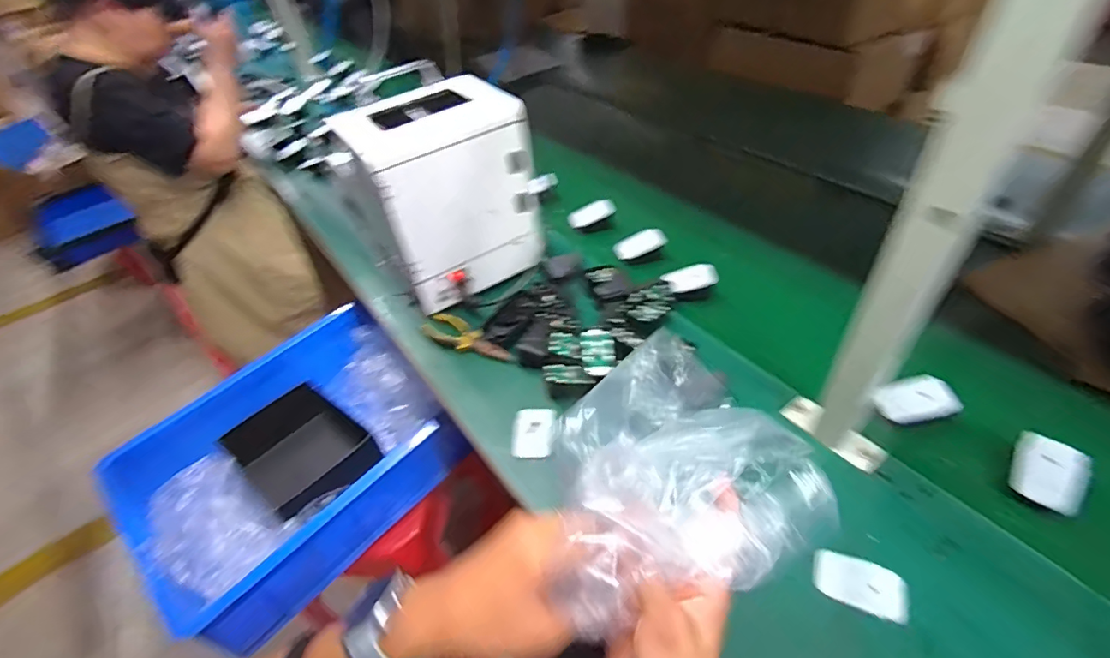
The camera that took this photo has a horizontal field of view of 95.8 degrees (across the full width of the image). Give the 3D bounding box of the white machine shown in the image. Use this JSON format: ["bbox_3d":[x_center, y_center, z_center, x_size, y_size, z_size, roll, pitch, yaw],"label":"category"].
[{"bbox_3d":[-0.157,-0.201,0.755,0.222,0.258,0.159,-27,48,-18],"label":"white machine"}]

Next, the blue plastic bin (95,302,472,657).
[{"bbox_3d":[-0.427,0.213,0.857,0.397,0.151,0.445,32,57,33],"label":"blue plastic bin"}]

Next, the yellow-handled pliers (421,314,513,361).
[{"bbox_3d":[-0.129,0.016,0.734,0.153,0.016,0.045,26,54,29],"label":"yellow-handled pliers"}]

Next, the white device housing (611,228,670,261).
[{"bbox_3d":[0.141,-0.140,0.831,0.085,0.023,0.033,-18,43,14],"label":"white device housing"}]

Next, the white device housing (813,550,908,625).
[{"bbox_3d":[0.282,0.235,0.463,0.073,0.011,0.050,13,49,20],"label":"white device housing"}]

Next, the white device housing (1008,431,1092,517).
[{"bbox_3d":[0.499,0.147,0.509,0.057,0.026,0.073,31,56,32],"label":"white device housing"}]

